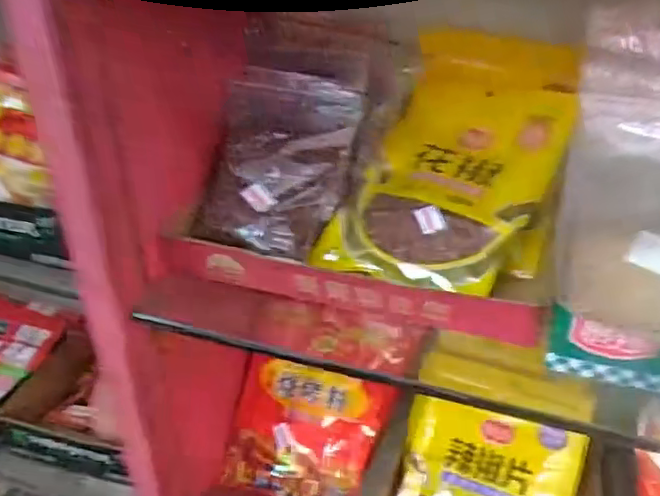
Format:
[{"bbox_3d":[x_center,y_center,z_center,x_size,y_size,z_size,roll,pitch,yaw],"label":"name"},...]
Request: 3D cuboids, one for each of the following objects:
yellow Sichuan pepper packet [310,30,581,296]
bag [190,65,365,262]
[{"bbox_3d":[0.101,-0.063,0.480,0.149,0.043,0.217,20,74,27],"label":"yellow Sichuan pepper packet"},{"bbox_3d":[-0.038,-0.068,0.482,0.103,0.149,0.025,13,-11,0],"label":"bag"}]

